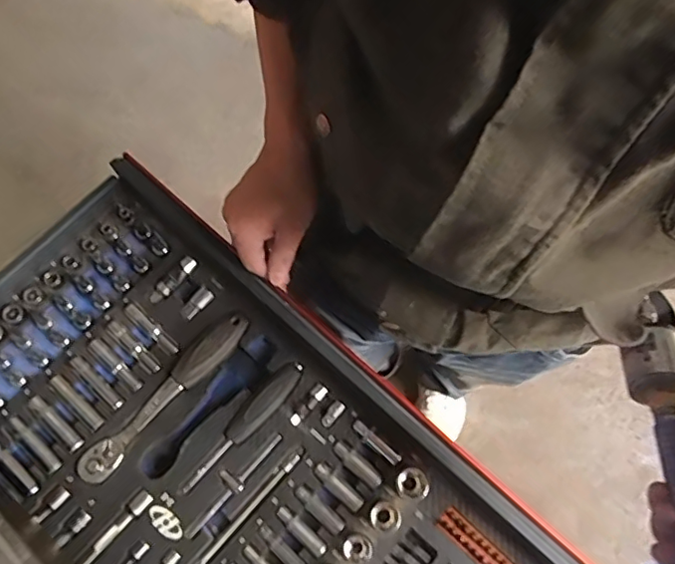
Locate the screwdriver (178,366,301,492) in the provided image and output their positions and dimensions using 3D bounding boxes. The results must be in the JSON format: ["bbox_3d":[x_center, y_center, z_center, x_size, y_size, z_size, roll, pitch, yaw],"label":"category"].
[{"bbox_3d":[-0.087,0.130,0.524,0.025,0.019,0.148,42,78,16],"label":"screwdriver"}]

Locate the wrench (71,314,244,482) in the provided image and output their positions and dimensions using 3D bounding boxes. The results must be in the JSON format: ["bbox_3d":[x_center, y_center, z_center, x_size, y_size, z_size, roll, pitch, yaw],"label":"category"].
[{"bbox_3d":[-0.158,0.103,0.528,0.030,0.020,0.194,40,77,15],"label":"wrench"}]

